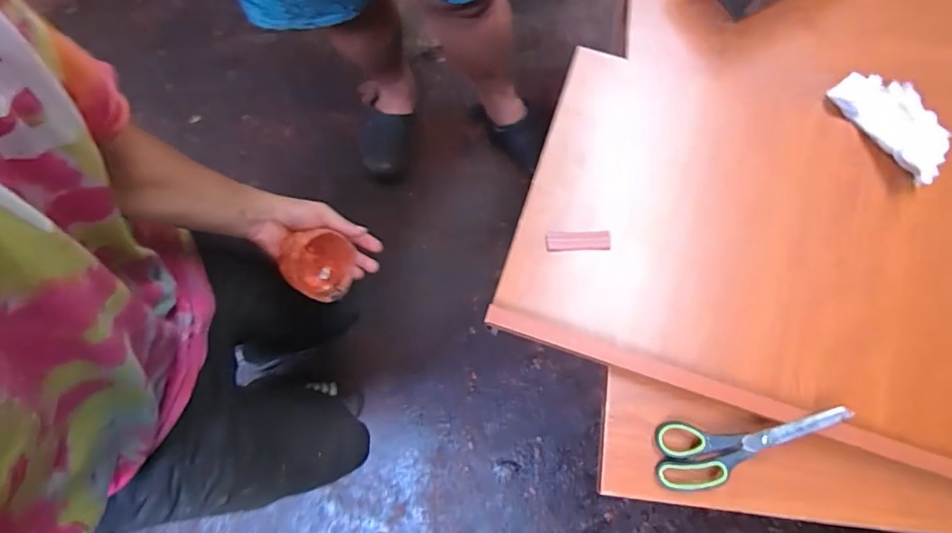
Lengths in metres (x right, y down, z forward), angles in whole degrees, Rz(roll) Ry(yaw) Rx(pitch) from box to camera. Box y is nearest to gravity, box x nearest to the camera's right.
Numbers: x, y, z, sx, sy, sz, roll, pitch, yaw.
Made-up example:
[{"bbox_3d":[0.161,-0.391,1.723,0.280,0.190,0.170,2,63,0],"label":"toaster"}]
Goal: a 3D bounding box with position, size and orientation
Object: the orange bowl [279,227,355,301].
[{"bbox_3d":[-0.192,-0.010,0.637,0.097,0.052,0.097,4,83,-31],"label":"orange bowl"}]

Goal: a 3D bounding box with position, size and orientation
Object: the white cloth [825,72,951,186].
[{"bbox_3d":[0.499,-0.176,0.609,0.085,0.057,0.160,-25,67,-5],"label":"white cloth"}]

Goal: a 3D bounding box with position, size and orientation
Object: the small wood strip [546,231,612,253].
[{"bbox_3d":[0.119,-0.029,0.604,0.073,0.004,0.023,-2,78,0],"label":"small wood strip"}]

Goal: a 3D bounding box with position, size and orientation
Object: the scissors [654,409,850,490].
[{"bbox_3d":[0.285,0.182,0.546,0.196,0.011,0.071,-19,78,11],"label":"scissors"}]

